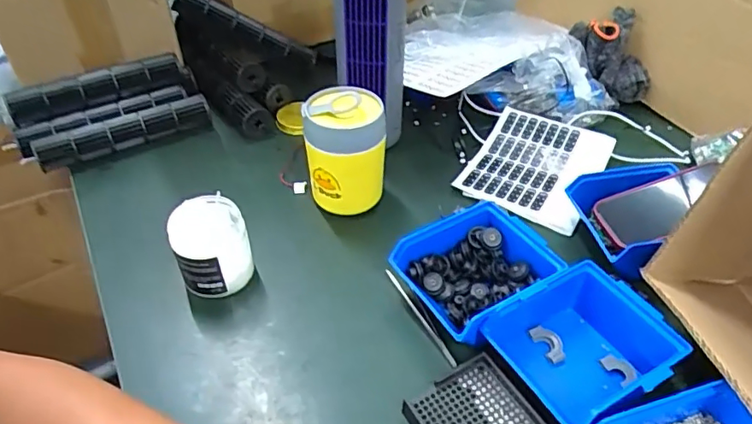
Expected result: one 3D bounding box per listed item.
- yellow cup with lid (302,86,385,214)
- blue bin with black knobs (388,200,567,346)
[{"bbox_3d":[-0.035,-0.063,0.635,0.090,0.137,0.088,-7,43,-6],"label":"yellow cup with lid"},{"bbox_3d":[0.102,0.062,0.542,0.141,0.065,0.120,-23,47,-22],"label":"blue bin with black knobs"}]

